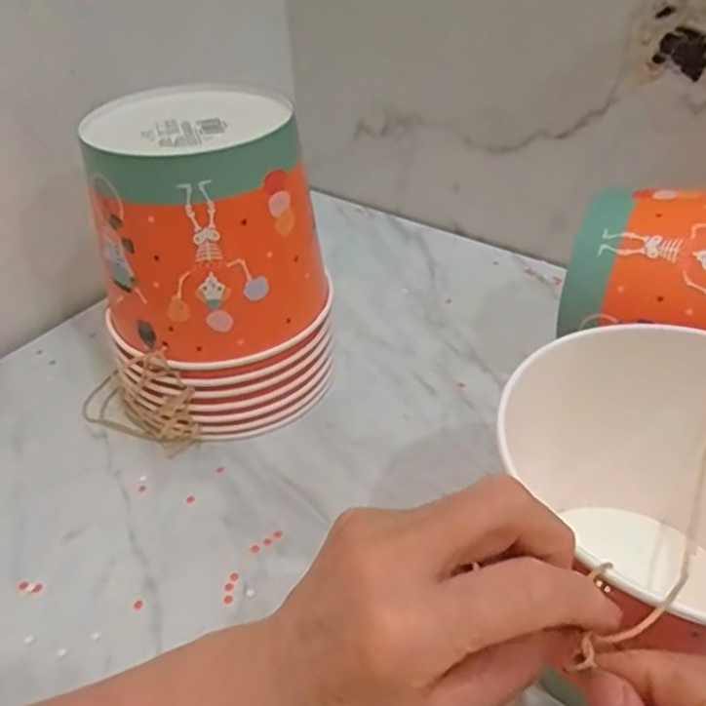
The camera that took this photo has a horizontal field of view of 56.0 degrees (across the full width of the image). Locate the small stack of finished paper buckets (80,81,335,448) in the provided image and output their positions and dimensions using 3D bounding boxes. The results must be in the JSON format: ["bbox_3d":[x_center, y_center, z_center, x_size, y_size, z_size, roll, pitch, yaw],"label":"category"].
[{"bbox_3d":[-0.109,-0.067,0.469,0.153,0.203,0.169,-17,42,-17],"label":"small stack of finished paper buckets"}]

